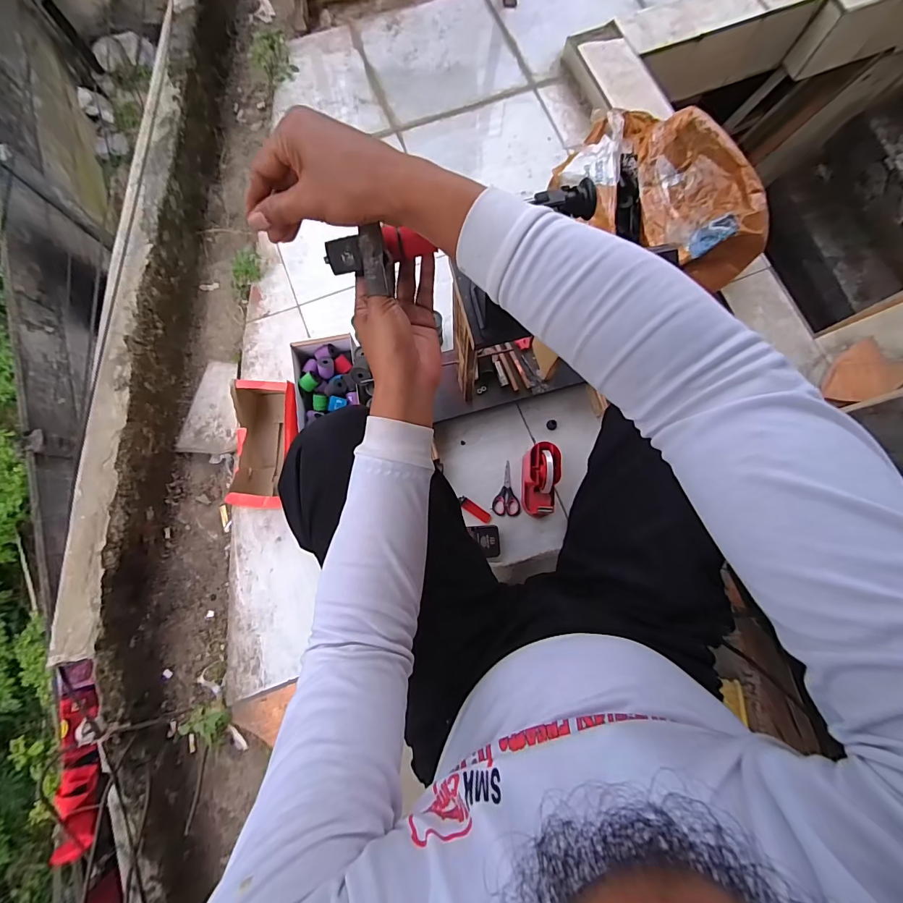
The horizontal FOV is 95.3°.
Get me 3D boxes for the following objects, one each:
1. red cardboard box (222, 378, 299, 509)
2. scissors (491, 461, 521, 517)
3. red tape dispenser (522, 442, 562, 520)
[{"bbox_3d":[-0.391,-0.013,0.899,0.125,0.136,0.267,-4,79,-1],"label":"red cardboard box"},{"bbox_3d":[0.116,0.083,0.913,0.059,0.004,0.119,-6,79,-2],"label":"scissors"},{"bbox_3d":[0.190,0.060,0.867,0.071,0.101,0.148,0,79,0],"label":"red tape dispenser"}]

